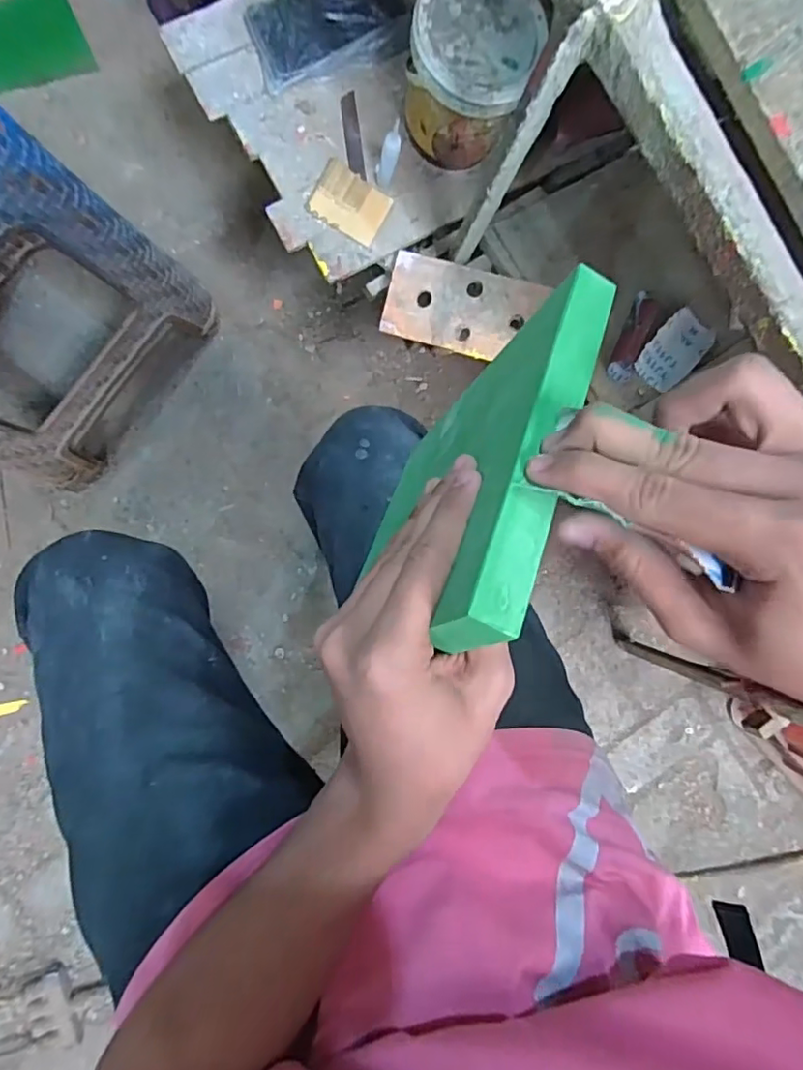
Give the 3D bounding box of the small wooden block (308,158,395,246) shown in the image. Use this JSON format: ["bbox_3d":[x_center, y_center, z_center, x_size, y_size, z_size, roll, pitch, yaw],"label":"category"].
[{"bbox_3d":[-0.057,-0.371,0.645,0.080,0.005,0.065,27,86,-9],"label":"small wooden block"}]

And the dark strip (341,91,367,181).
[{"bbox_3d":[-0.054,-0.443,0.639,0.018,0.004,0.094,-8,92,-10],"label":"dark strip"}]

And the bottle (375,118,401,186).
[{"bbox_3d":[-0.014,-0.399,0.610,0.021,0.080,0.028,9,89,-10],"label":"bottle"}]

